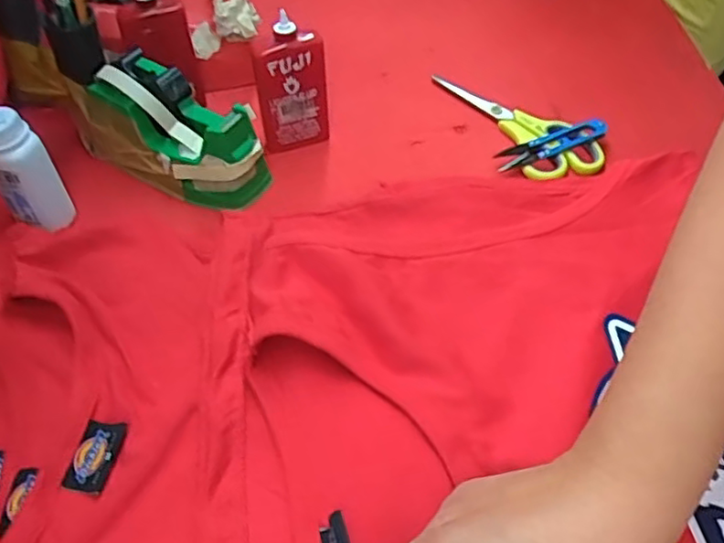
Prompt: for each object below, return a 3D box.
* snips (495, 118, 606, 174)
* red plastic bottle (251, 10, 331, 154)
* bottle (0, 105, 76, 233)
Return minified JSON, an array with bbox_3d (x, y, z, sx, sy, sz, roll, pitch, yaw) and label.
[{"bbox_3d":[0.162,-0.109,0.557,0.103,0.012,0.024,-24,51,-13],"label":"snips"},{"bbox_3d":[-0.060,-0.149,0.539,0.062,0.111,0.020,-19,50,-8],"label":"red plastic bottle"},{"bbox_3d":[-0.246,-0.073,0.482,0.037,0.093,0.033,-16,49,-6],"label":"bottle"}]

